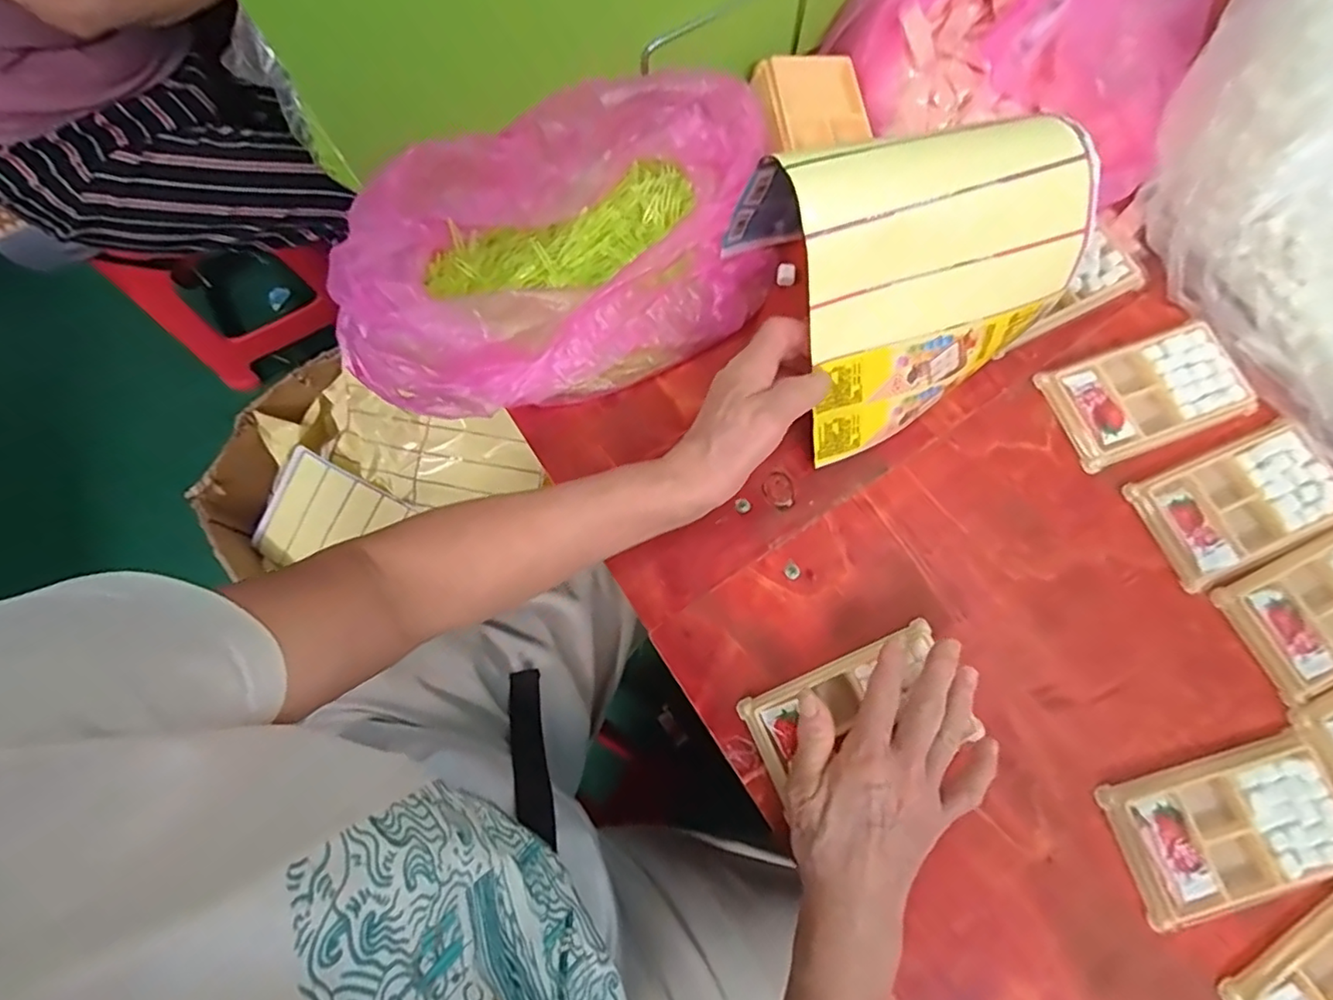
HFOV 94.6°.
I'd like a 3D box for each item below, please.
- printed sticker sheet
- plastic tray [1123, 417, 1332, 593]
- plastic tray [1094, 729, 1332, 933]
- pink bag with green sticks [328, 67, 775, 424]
[{"bbox_3d":[0.156,-0.151,0.393,0.173,0.138,0.164,-22,75,-4],"label":"printed sticker sheet"},{"bbox_3d":[0.399,0.001,0.425,0.133,0.013,0.078,-22,75,-4],"label":"plastic tray"},{"bbox_3d":[0.344,0.199,0.373,0.135,0.012,0.077,-17,75,-3],"label":"plastic tray"},{"bbox_3d":[-0.075,-0.172,0.437,0.336,0.099,0.174,-27,76,-5],"label":"pink bag with green sticks"}]

